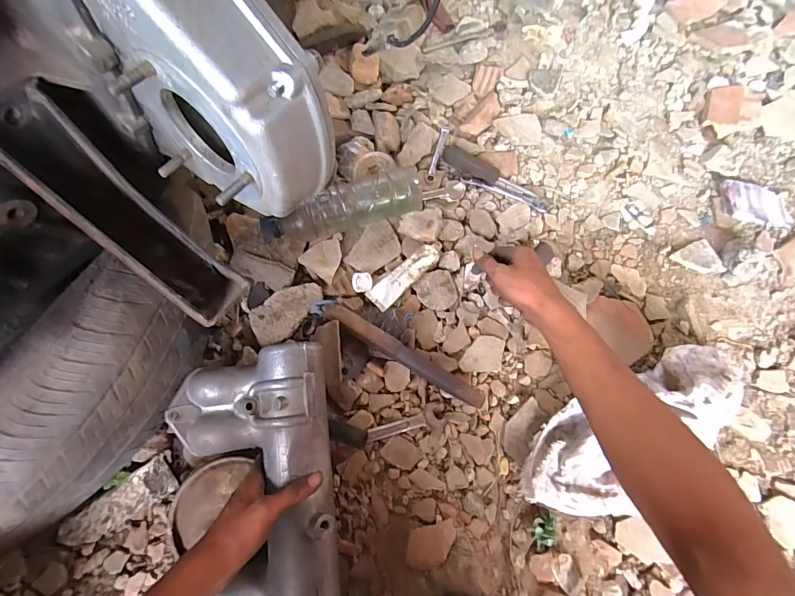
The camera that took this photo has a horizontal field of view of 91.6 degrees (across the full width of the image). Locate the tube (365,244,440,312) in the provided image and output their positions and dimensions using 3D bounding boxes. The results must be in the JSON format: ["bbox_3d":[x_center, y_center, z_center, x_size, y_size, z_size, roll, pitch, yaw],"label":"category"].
[{"bbox_3d":[0.010,-0.030,0.559,0.115,0.025,0.038,-41,81,-8],"label":"tube"}]

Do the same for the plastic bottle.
[{"bbox_3d":[-0.080,-0.128,0.562,0.225,0.074,0.065,-19,77,-6],"label":"plastic bottle"}]

